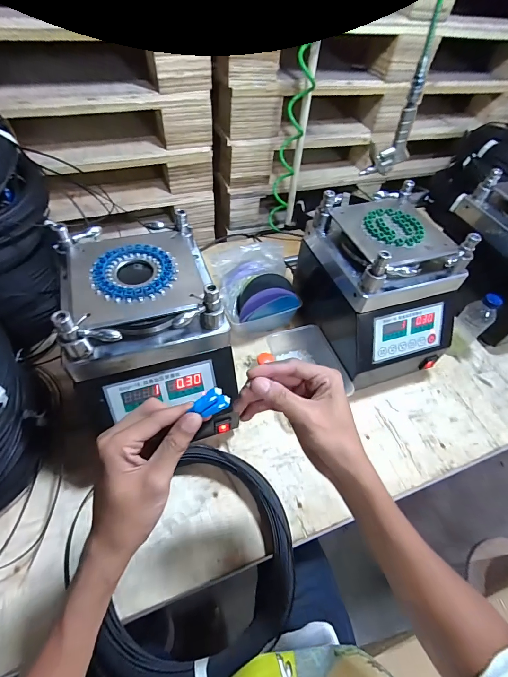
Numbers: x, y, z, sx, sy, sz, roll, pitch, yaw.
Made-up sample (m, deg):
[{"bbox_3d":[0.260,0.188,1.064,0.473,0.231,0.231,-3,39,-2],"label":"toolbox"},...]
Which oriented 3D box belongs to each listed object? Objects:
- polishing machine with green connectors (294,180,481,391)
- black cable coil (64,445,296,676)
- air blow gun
[{"bbox_3d":[0.239,-0.092,0.656,0.220,0.280,0.285,-11,56,-13],"label":"polishing machine with green connectors"},{"bbox_3d":[-0.091,0.313,0.477,0.304,0.038,0.293,2,54,-3],"label":"black cable coil"},{"bbox_3d":[0.251,-0.374,0.572,0.075,0.163,0.047,-25,60,-21],"label":"air blow gun"}]

